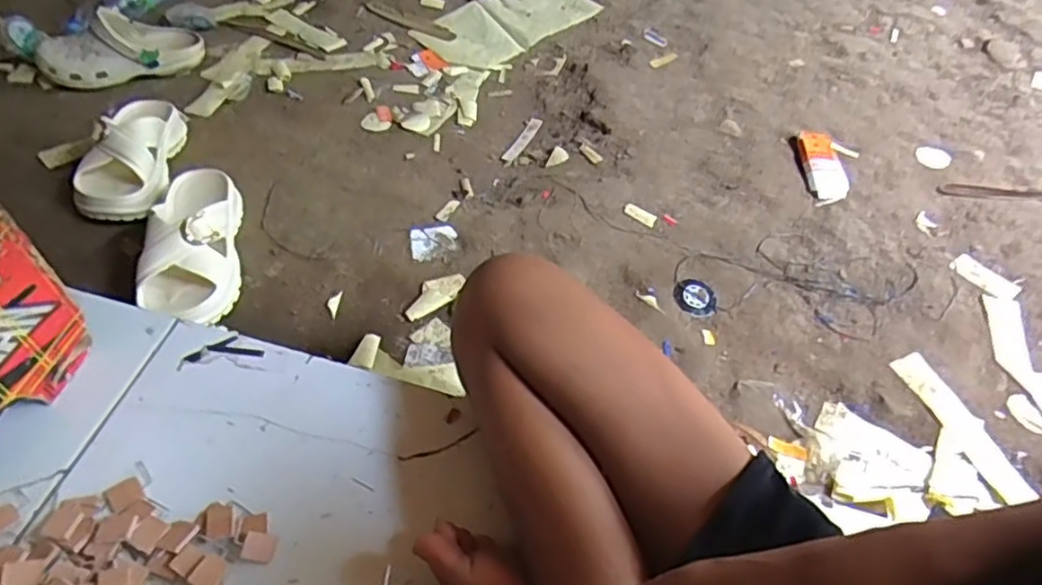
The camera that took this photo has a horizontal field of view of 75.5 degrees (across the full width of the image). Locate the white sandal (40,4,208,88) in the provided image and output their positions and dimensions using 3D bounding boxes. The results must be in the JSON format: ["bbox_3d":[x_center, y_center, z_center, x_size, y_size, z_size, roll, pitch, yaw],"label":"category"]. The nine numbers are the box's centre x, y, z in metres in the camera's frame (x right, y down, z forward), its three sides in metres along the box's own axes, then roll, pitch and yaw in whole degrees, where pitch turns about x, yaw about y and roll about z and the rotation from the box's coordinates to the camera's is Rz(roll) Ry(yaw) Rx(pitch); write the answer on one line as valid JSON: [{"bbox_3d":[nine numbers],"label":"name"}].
[{"bbox_3d":[-0.645,-0.394,1.085,0.238,0.072,0.102,-15,56,-17],"label":"white sandal"}]

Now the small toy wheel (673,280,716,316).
[{"bbox_3d":[0.214,0.008,0.828,0.052,0.011,0.051,1,51,-2],"label":"small toy wheel"}]

